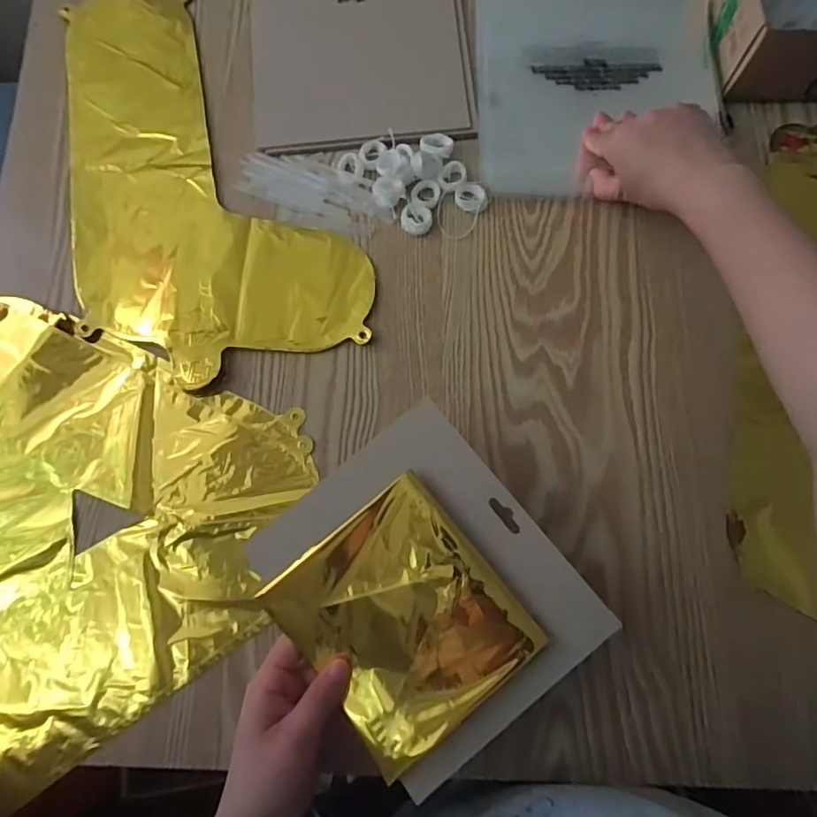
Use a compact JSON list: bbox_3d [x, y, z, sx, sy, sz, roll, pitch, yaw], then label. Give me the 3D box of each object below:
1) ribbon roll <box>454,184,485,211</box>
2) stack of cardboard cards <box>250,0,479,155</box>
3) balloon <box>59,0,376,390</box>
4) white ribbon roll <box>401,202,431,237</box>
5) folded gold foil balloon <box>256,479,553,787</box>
[{"bbox_3d":[0.053,-0.182,0.461,0.025,0.007,0.023,0,78,1],"label":"ribbon roll"},{"bbox_3d":[-0.043,-0.320,0.493,0.199,0.013,0.175,-4,77,0],"label":"stack of cardboard cards"},{"bbox_3d":[-0.189,-0.217,0.472,0.231,0.009,0.394,-16,78,-3],"label":"balloon"},{"bbox_3d":[0.007,-0.163,0.459,0.027,0.007,0.028,3,78,2],"label":"white ribbon roll"},{"bbox_3d":[-0.004,0.136,0.347,0.129,0.016,0.139,-38,80,-7],"label":"folded gold foil balloon"}]

